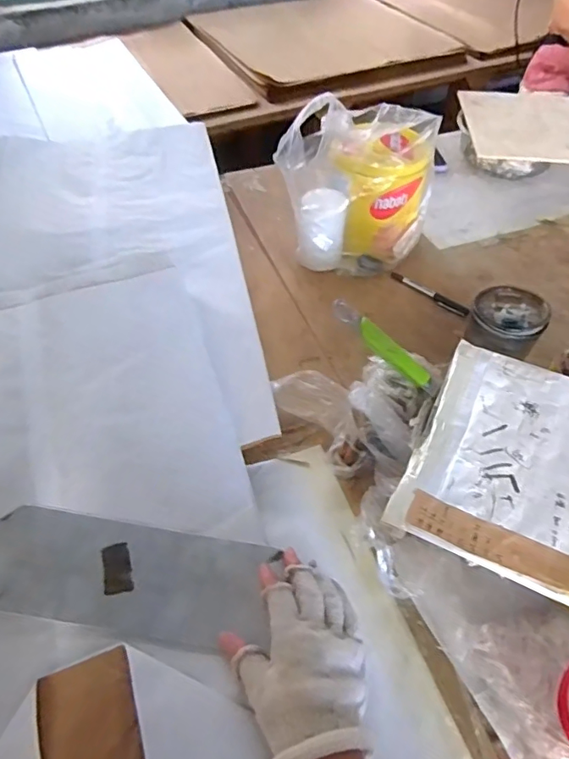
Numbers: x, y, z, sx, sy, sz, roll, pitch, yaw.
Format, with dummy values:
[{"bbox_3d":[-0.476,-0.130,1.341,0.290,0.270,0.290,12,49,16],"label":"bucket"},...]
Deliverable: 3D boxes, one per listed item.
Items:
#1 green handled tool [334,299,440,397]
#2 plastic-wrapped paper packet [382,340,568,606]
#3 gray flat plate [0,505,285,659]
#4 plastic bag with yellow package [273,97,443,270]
[{"bbox_3d":[0.114,-0.037,0.583,0.149,0.021,0.022,43,63,8],"label":"green handled tool"},{"bbox_3d":[0.231,0.074,0.510,0.179,0.011,0.248,22,55,19],"label":"plastic-wrapped paper packet"},{"bbox_3d":[-0.155,0.186,0.487,0.277,0.007,0.096,9,62,1],"label":"gray flat plate"},{"bbox_3d":[0.111,-0.292,0.792,0.218,0.207,0.162,-22,53,-14],"label":"plastic bag with yellow package"}]

